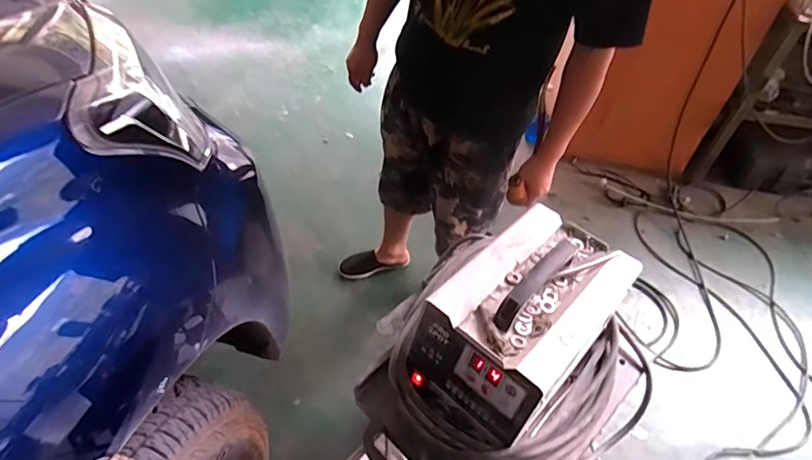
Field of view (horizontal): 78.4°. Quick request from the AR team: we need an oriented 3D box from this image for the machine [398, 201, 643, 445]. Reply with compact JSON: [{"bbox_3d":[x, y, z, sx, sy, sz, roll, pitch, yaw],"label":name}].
[{"bbox_3d":[0.187,0.144,0.817,0.216,0.217,0.349,37,56,26],"label":"machine"}]

